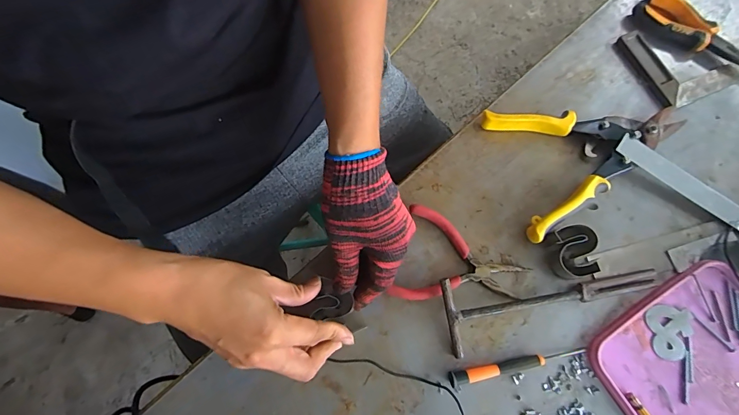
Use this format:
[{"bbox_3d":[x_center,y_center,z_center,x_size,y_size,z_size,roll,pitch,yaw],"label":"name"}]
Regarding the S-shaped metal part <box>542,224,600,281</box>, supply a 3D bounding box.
[{"bbox_3d":[0.214,0.047,0.397,0.044,0.027,0.053,-18,73,-4],"label":"S-shaped metal part"}]

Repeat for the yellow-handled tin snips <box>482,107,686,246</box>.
[{"bbox_3d":[0.258,-0.062,0.432,0.217,0.028,0.151,-14,73,-3],"label":"yellow-handled tin snips"}]

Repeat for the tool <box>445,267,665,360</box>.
[{"bbox_3d":[0.188,0.093,0.387,0.222,0.024,0.072,-11,73,-2],"label":"tool"}]

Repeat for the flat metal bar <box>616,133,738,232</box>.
[{"bbox_3d":[0.357,-0.022,0.421,0.175,0.007,0.024,36,93,3],"label":"flat metal bar"}]

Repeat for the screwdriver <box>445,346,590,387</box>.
[{"bbox_3d":[0.148,0.155,0.376,0.141,0.013,0.014,-14,73,-3],"label":"screwdriver"}]

